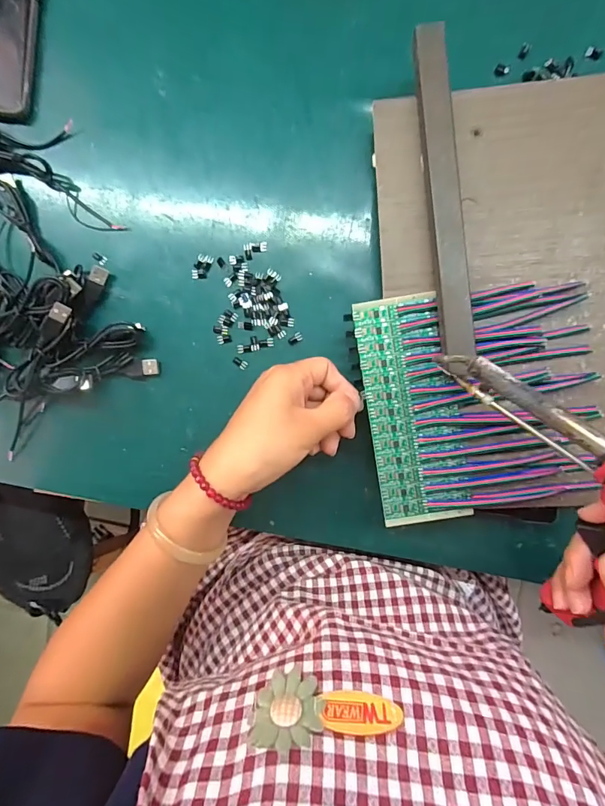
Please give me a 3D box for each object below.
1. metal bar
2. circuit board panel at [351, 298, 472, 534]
[{"bbox_3d":[0.098,-0.144,0.296,0.022,0.022,0.221,-6,93,6],"label":"metal bar"},{"bbox_3d":[0.081,0.005,0.314,0.065,0.006,0.164,-9,93,6],"label":"circuit board panel"}]

